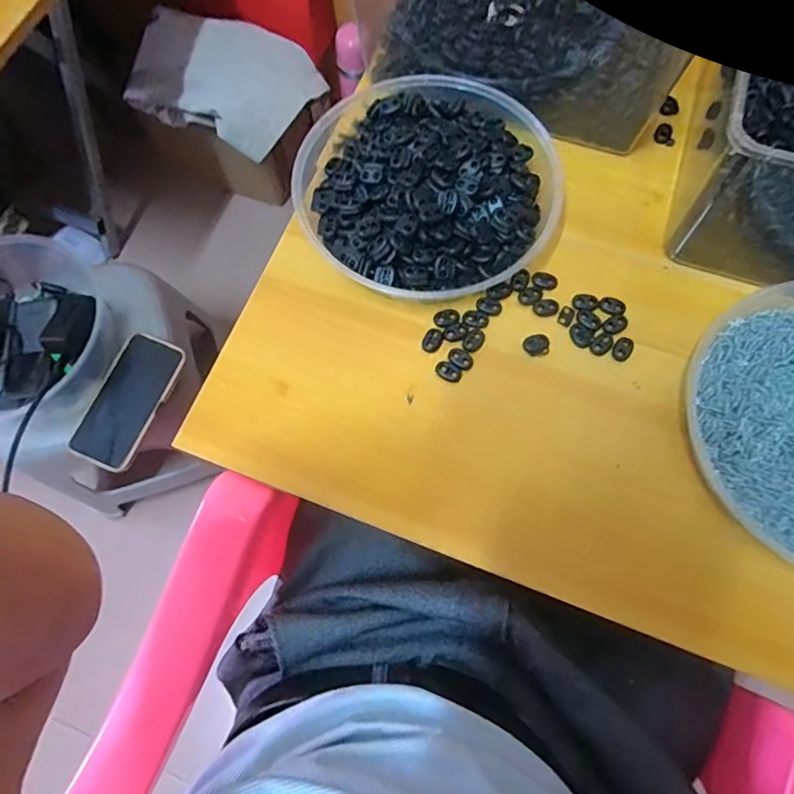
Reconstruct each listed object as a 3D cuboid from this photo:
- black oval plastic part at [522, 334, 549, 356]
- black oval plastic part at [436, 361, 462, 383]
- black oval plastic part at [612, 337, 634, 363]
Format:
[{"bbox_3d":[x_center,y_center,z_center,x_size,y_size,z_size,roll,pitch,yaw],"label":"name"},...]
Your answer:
[{"bbox_3d":[0.117,-0.044,0.429,0.022,0.004,0.018,-8,72,-1],"label":"black oval plastic part"},{"bbox_3d":[0.043,-0.021,0.423,0.022,0.004,0.015,28,75,10],"label":"black oval plastic part"},{"bbox_3d":[0.188,-0.040,0.423,0.015,0.004,0.021,32,76,11],"label":"black oval plastic part"}]

